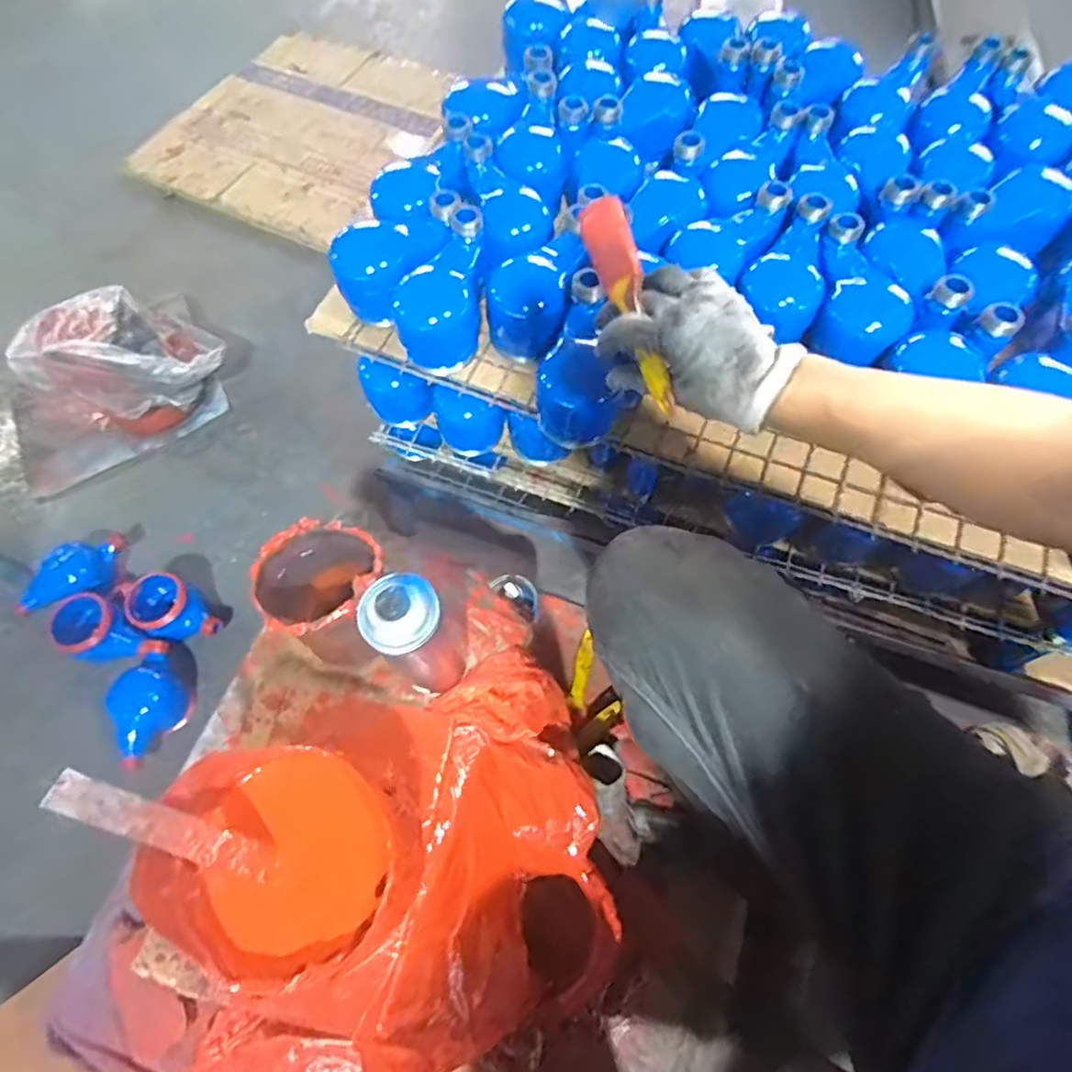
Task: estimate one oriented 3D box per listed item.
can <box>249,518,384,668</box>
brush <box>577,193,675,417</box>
[{"bbox_3d":[-0.193,0.052,0.584,0.110,0.115,0.106,-1,65,3],"label":"can"},{"bbox_3d":[0.076,-0.177,0.488,0.025,0.035,0.168,-23,98,-7],"label":"brush"}]

